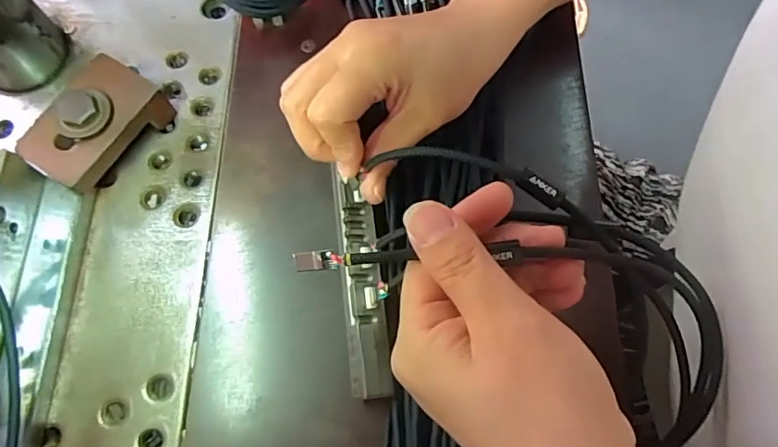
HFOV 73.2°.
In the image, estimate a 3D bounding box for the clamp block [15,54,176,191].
[{"bbox_3d":[-0.170,-0.058,0.304,0.050,0.041,0.074,29,73,9],"label":"clamp block"}]

